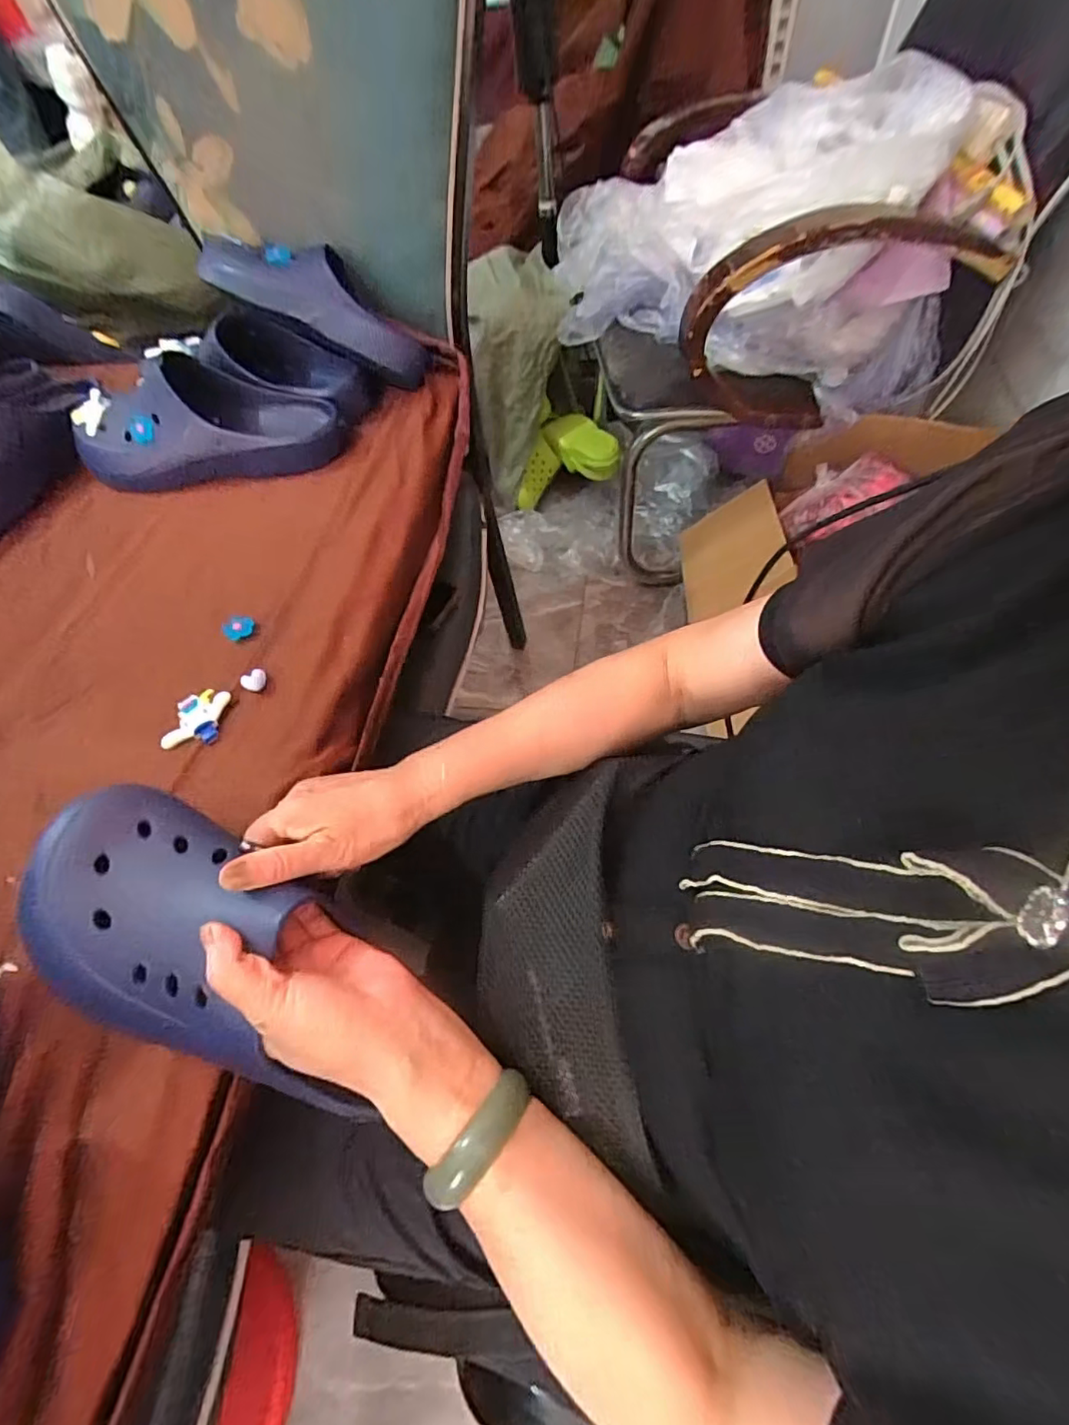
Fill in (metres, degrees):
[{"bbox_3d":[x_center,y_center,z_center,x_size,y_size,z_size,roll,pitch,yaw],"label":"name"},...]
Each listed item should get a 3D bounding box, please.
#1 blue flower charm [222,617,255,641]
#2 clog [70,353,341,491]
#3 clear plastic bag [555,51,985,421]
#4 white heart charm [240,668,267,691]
[{"bbox_3d":[-0.252,-0.073,0.488,0.025,0.006,0.025,-31,60,-14],"label":"blue flower charm"},{"bbox_3d":[-0.346,-0.306,0.604,0.285,0.087,0.104,2,58,6],"label":"clog"},{"bbox_3d":[0.352,-0.738,0.904,0.609,0.289,0.404,36,67,24],"label":"clear plastic bag"},{"bbox_3d":[-0.221,-0.025,0.454,0.019,0.007,0.016,-35,62,-16],"label":"white heart charm"}]

